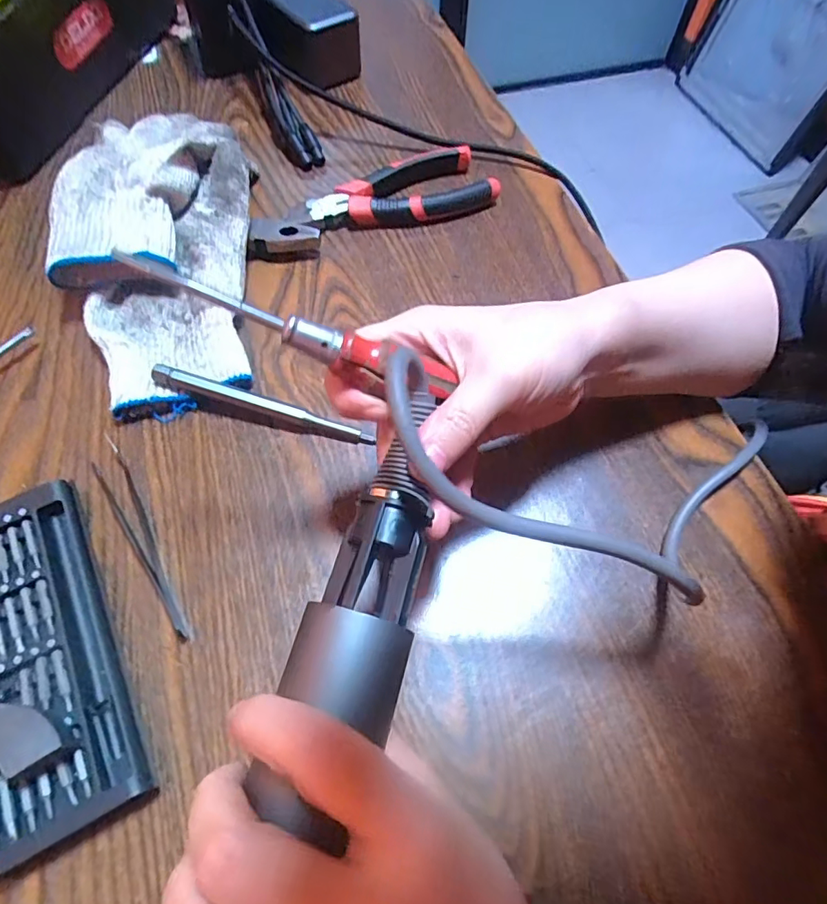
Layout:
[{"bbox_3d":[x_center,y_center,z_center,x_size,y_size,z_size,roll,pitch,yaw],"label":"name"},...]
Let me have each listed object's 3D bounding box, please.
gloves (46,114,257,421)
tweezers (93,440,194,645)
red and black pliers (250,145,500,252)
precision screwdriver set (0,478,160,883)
[{"bbox_3d":[-0.167,-0.136,0.333,0.120,0.056,0.239,-4,61,-4],"label":"gloves"},{"bbox_3d":[-0.143,0.043,0.267,0.016,0.004,0.117,-28,66,-16],"label":"tweezers"},{"bbox_3d":[-0.031,-0.189,0.391,0.186,0.025,0.055,-17,63,-11],"label":"red and black pliers"},{"bbox_3d":[-0.167,0.090,0.232,0.062,0.016,0.153,-25,65,-15],"label":"precision screwdriver set"}]

